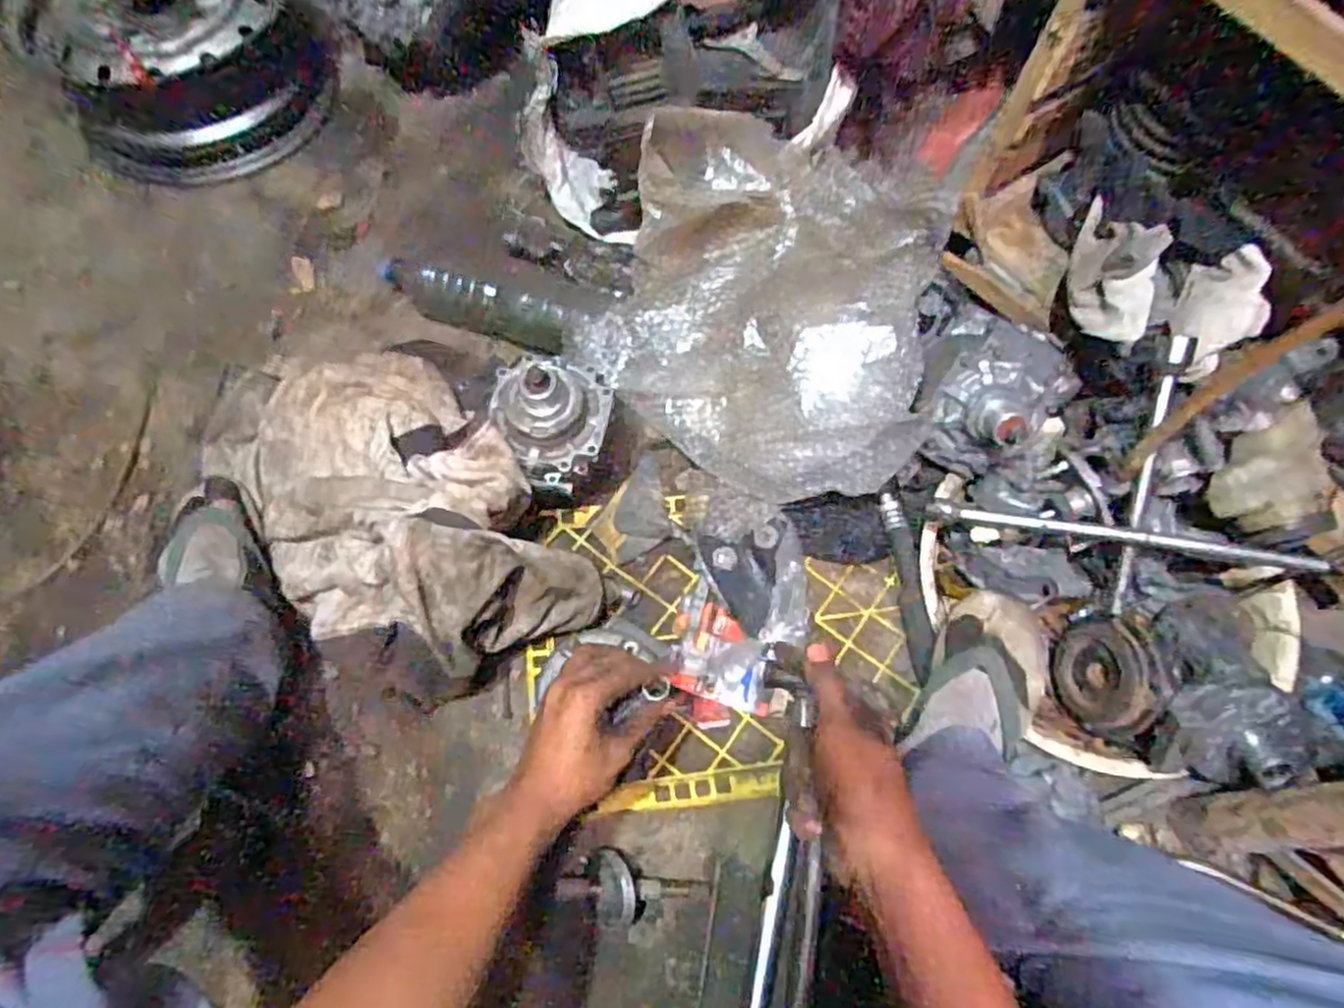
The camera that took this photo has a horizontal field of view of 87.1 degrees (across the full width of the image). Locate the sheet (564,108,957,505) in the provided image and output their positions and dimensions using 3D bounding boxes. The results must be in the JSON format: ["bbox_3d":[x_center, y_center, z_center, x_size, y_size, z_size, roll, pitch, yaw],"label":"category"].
[{"bbox_3d":[0.100,-0.231,0.784,0.373,0.174,0.398,14,67,5],"label":"sheet"}]

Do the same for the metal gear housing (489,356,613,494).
[{"bbox_3d":[-0.124,-0.092,0.687,0.117,0.096,0.123,1,66,-1],"label":"metal gear housing"}]

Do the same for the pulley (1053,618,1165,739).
[{"bbox_3d":[0.416,0.161,0.676,0.027,0.099,0.113,6,52,-28],"label":"pulley"}]

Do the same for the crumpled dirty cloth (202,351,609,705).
[{"bbox_3d":[-0.300,-0.021,0.710,0.243,0.171,0.471,-41,73,-17],"label":"crumpled dirty cloth"}]

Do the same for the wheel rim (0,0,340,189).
[{"bbox_3d":[-0.666,-0.619,0.952,0.331,0.164,0.371,-40,73,-17],"label":"wheel rim"}]

